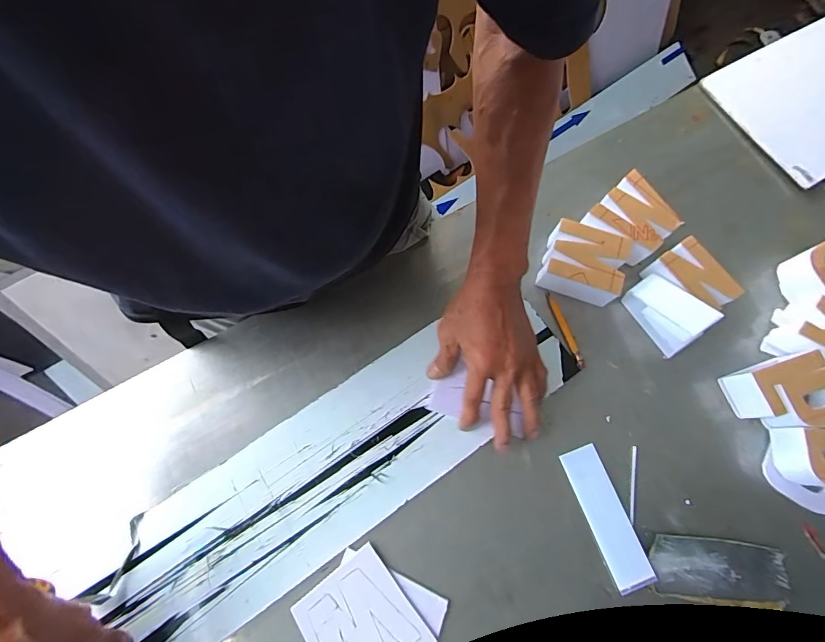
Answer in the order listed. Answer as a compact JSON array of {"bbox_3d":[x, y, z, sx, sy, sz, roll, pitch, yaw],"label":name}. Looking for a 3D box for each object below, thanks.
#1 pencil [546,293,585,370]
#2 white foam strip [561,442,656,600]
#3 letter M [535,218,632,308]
[{"bbox_3d":[0.175,0.010,0.479,0.008,0.004,0.093,-18,75,-7],"label":"pencil"},{"bbox_3d":[0.198,0.200,0.428,0.039,0.005,0.138,-19,75,-8],"label":"white foam strip"},{"bbox_3d":[0.196,-0.067,0.483,0.083,0.044,0.072,19,74,3],"label":"letter M"}]

